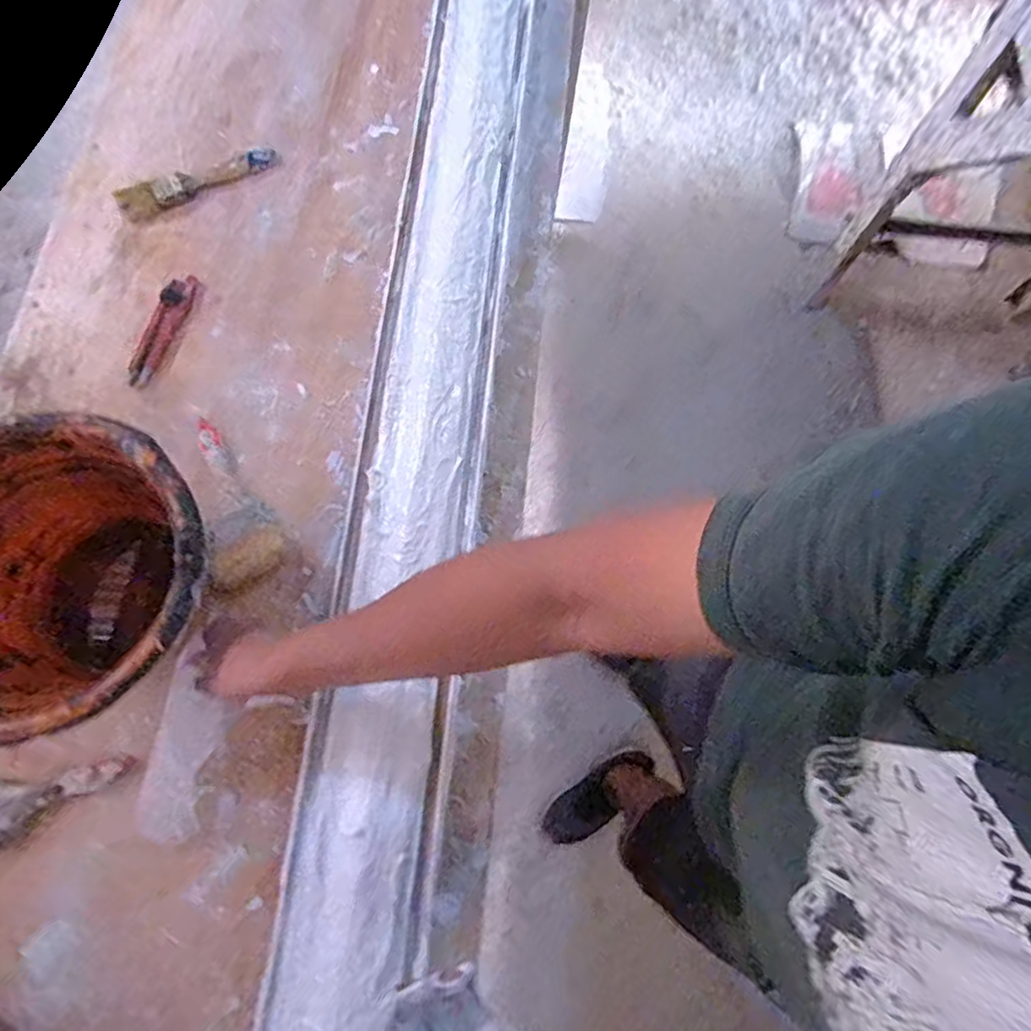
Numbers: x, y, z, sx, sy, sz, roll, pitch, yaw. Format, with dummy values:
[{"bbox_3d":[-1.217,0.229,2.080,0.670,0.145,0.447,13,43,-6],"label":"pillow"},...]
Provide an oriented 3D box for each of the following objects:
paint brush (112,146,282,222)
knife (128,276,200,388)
[{"bbox_3d":[-0.391,-0.419,0.760,0.196,0.018,0.039,-30,73,-10],"label":"paint brush"},{"bbox_3d":[-0.407,-0.213,0.709,0.037,0.010,0.145,11,71,4],"label":"knife"}]

